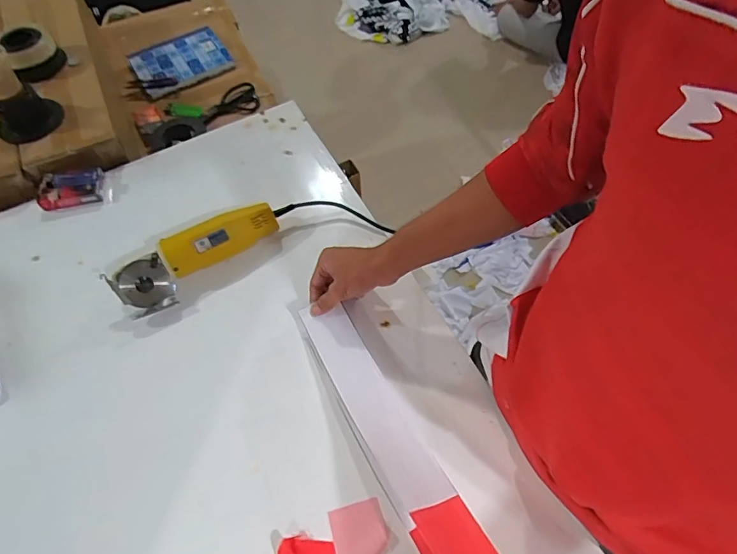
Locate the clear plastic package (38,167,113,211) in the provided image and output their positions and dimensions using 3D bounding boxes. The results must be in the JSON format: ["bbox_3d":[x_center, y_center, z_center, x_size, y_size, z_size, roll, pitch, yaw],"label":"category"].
[{"bbox_3d":[-0.490,-0.149,0.779,0.109,0.032,0.061,-11,59,-3],"label":"clear plastic package"}]

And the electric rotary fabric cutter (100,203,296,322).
[{"bbox_3d":[-0.241,-0.038,0.701,0.274,0.069,0.072,-36,63,-16],"label":"electric rotary fabric cutter"}]

